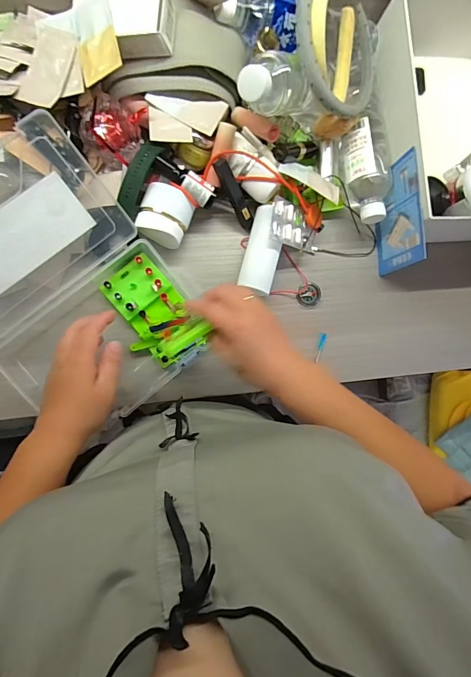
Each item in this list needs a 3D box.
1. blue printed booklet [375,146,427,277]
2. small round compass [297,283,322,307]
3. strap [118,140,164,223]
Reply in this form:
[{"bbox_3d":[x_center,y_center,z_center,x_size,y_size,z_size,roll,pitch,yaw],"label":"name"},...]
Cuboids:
[{"bbox_3d":[0.215,-0.162,0.512,0.007,0.098,0.134,-5,88,-9],"label":"blue printed booklet"},{"bbox_3d":[0.104,-0.061,0.543,0.035,0.005,0.033,0,87,-8],"label":"small round compass"},{"bbox_3d":[-0.118,-0.190,0.460,0.027,0.016,0.090,23,98,-7],"label":"strap"}]

